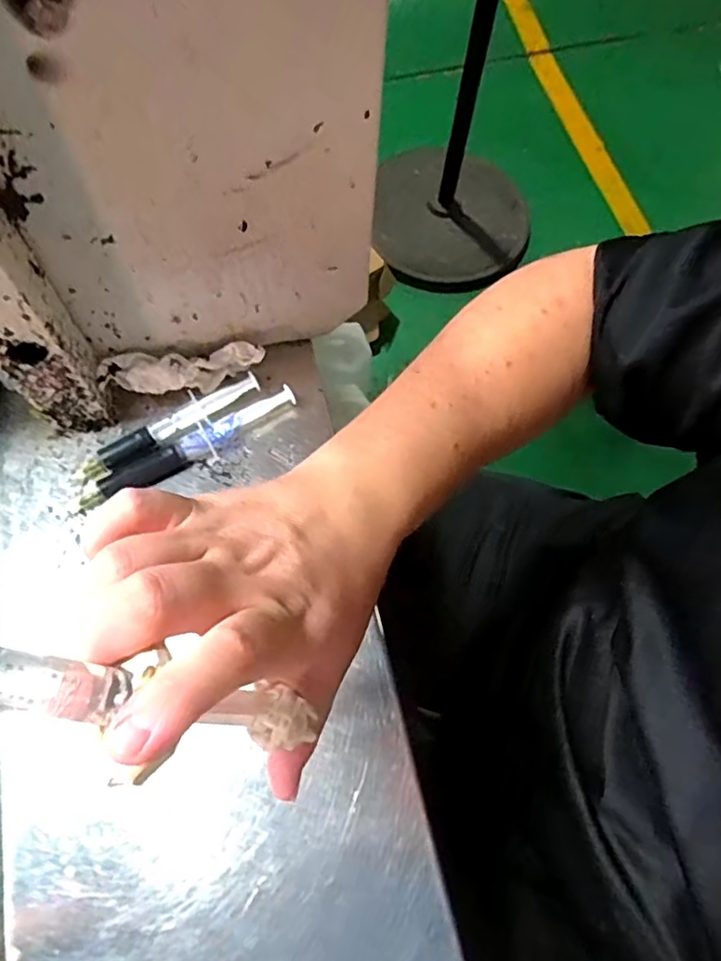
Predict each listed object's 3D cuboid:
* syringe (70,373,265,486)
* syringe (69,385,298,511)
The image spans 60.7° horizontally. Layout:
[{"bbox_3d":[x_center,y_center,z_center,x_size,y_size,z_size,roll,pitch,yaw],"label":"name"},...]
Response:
[{"bbox_3d":[-0.137,-0.036,0.441,0.141,0.014,0.026,-33,72,-14],"label":"syringe"},{"bbox_3d":[-0.123,-0.022,0.436,0.169,0.019,0.020,-28,71,-13],"label":"syringe"}]

